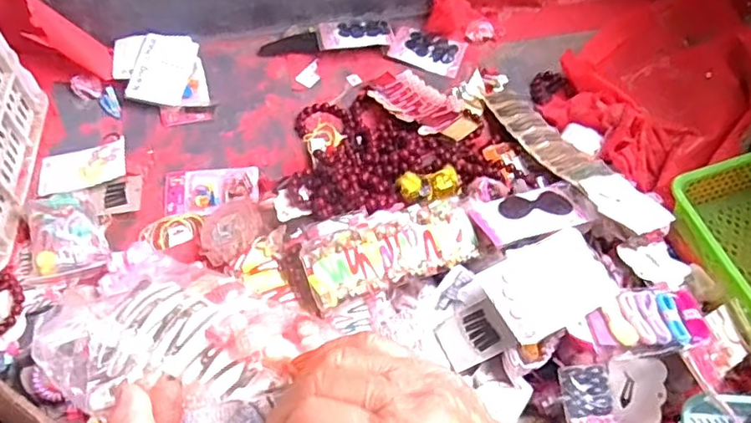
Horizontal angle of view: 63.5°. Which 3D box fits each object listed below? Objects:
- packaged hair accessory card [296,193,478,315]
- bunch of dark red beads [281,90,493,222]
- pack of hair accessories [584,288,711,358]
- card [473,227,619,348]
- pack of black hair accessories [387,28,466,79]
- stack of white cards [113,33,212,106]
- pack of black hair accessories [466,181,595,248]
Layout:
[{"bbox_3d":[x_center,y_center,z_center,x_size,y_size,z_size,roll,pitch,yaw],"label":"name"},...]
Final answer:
[{"bbox_3d":[0.019,0.050,0.772,0.215,0.034,0.094,-17,62,-11],"label":"packaged hair accessory card"},{"bbox_3d":[0.021,-0.094,0.910,0.288,0.082,0.252,1,60,-1],"label":"bunch of dark red beads"},{"bbox_3d":[0.305,0.122,0.686,0.127,0.016,0.071,-5,60,-4],"label":"pack of hair accessories"},{"bbox_3d":[0.205,0.084,0.713,0.150,0.008,0.103,-20,61,-18],"label":"card"},{"bbox_3d":[0.092,-0.283,1.067,0.123,0.015,0.089,16,61,8],"label":"pack of black hair accessories"},{"bbox_3d":[-0.354,-0.233,0.997,0.143,0.023,0.139,-5,65,-12],"label":"stack of white cards"},{"bbox_3d":[0.201,0.001,0.779,0.150,0.015,0.082,-13,41,-14],"label":"pack of black hair accessories"}]

